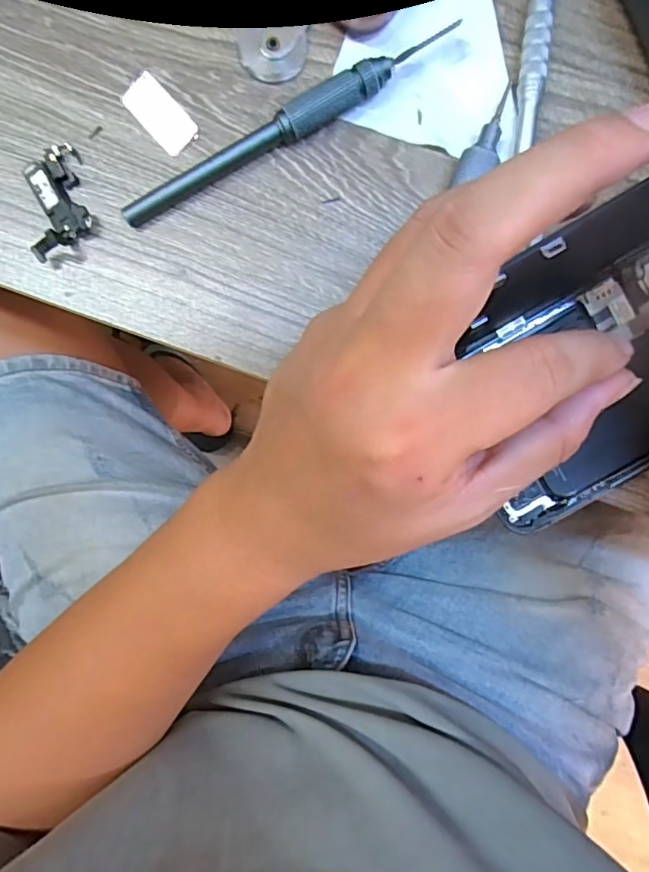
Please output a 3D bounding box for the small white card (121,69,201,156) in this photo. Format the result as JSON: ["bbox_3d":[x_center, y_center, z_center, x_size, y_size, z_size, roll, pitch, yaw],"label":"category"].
[{"bbox_3d":[-0.066,-0.130,0.220,0.016,0.004,0.031,-44,94,5],"label":"small white card"}]

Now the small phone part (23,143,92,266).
[{"bbox_3d":[-0.107,-0.095,0.217,0.022,0.009,0.045,-8,89,-11],"label":"small phone part"}]

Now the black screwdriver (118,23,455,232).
[{"bbox_3d":[-0.014,-0.122,0.217,0.144,0.011,0.011,-29,95,4],"label":"black screwdriver"}]

